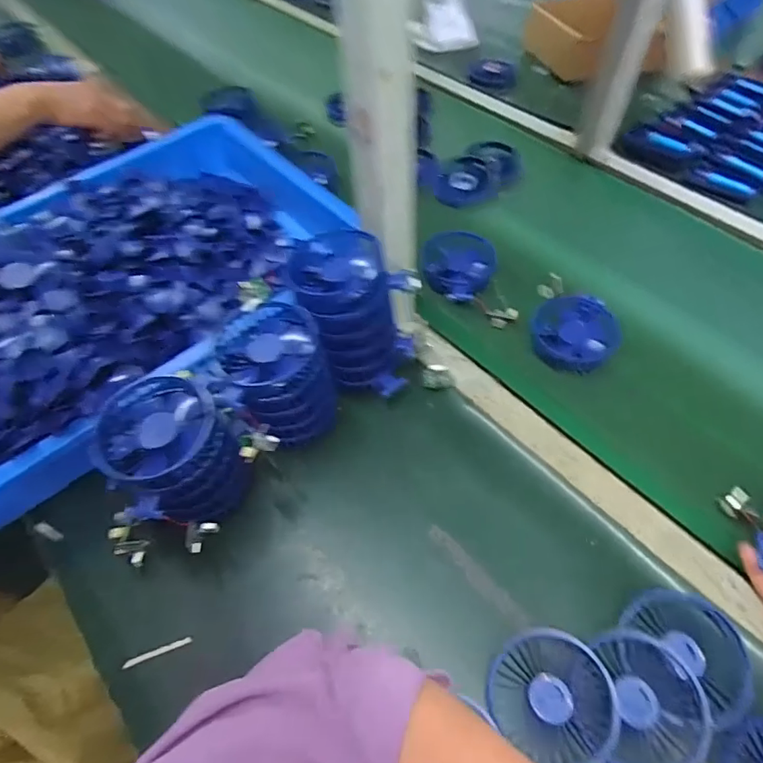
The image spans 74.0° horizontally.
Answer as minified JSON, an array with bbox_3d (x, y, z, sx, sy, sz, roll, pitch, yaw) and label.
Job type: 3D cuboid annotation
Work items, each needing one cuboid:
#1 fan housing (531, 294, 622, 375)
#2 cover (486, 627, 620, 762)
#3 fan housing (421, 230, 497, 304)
[{"bbox_3d":[0.213,-0.055,0.554,0.087,0.038,0.084,-1,55,1],"label":"fan housing"},{"bbox_3d":[0.126,0.232,0.376,0.086,0.033,0.082,11,56,9],"label":"cover"},{"bbox_3d":[0.092,-0.141,0.617,0.088,0.037,0.084,-1,55,1],"label":"fan housing"}]

